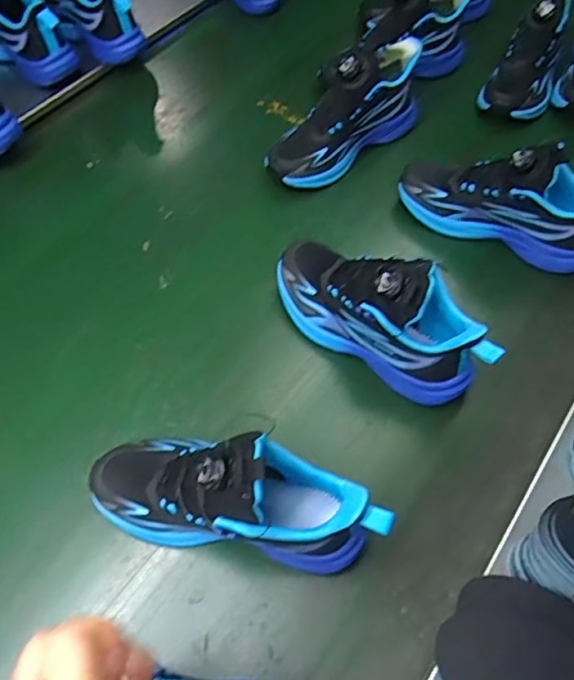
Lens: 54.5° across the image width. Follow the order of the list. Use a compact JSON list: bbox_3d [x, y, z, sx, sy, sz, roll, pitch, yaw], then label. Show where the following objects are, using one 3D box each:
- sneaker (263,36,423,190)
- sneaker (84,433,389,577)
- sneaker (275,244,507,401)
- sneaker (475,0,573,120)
[{"bbox_3d":[0.074,-0.288,0.706,0.226,0.135,0.078,-38,65,-20],"label":"sneaker"},{"bbox_3d":[-0.046,0.124,0.453,0.242,0.136,0.076,10,59,7],"label":"sneaker"},{"bbox_3d":[0.090,-0.034,0.560,0.239,0.115,0.083,31,64,18],"label":"sneaker"},{"bbox_3d":[0.344,-0.397,0.770,0.086,0.083,0.196,28,99,17],"label":"sneaker"}]

